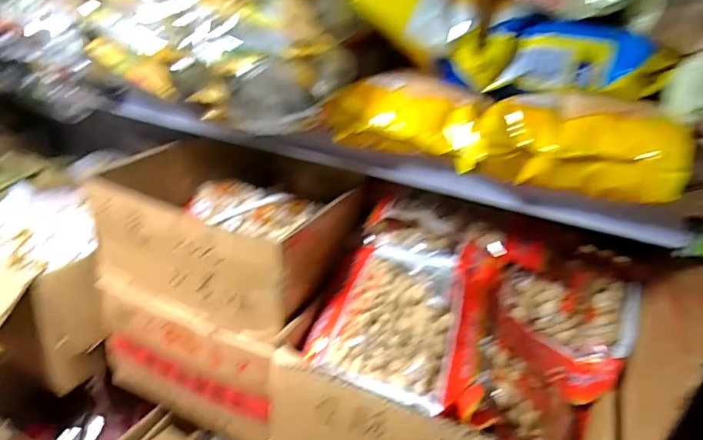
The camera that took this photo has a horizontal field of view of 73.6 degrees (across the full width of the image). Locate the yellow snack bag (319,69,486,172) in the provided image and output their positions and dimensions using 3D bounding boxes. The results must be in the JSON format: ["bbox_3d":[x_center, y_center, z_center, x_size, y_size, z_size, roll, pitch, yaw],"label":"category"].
[{"bbox_3d":[0.062,-0.113,0.504,0.171,0.065,0.083,16,30,20],"label":"yellow snack bag"}]

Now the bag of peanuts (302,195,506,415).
[{"bbox_3d":[0.071,0.083,0.606,0.207,0.066,0.290,6,49,29],"label":"bag of peanuts"}]

